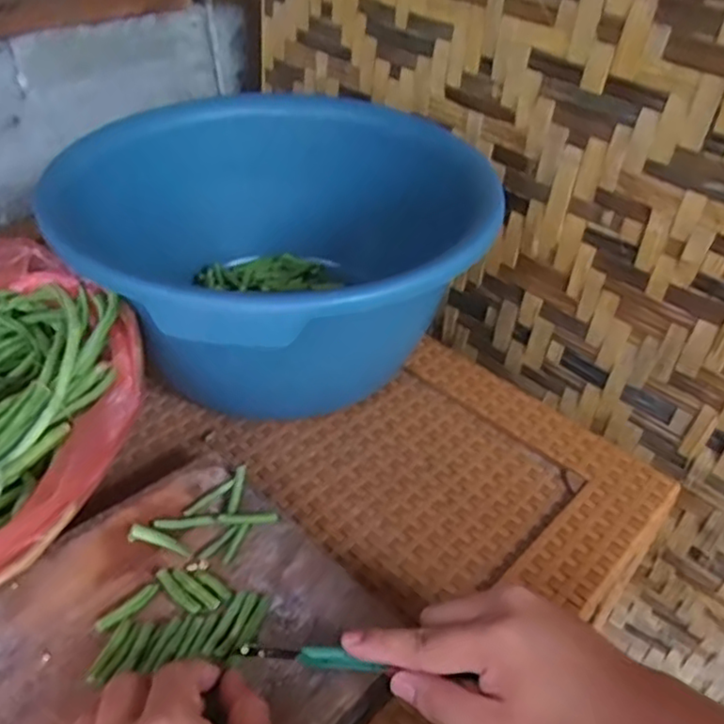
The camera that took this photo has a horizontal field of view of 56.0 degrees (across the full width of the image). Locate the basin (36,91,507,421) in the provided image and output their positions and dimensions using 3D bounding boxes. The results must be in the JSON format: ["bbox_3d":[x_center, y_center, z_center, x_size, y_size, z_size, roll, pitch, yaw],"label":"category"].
[{"bbox_3d":[-0.085,-0.100,0.646,0.343,0.176,0.373,3,39,-3],"label":"basin"}]

